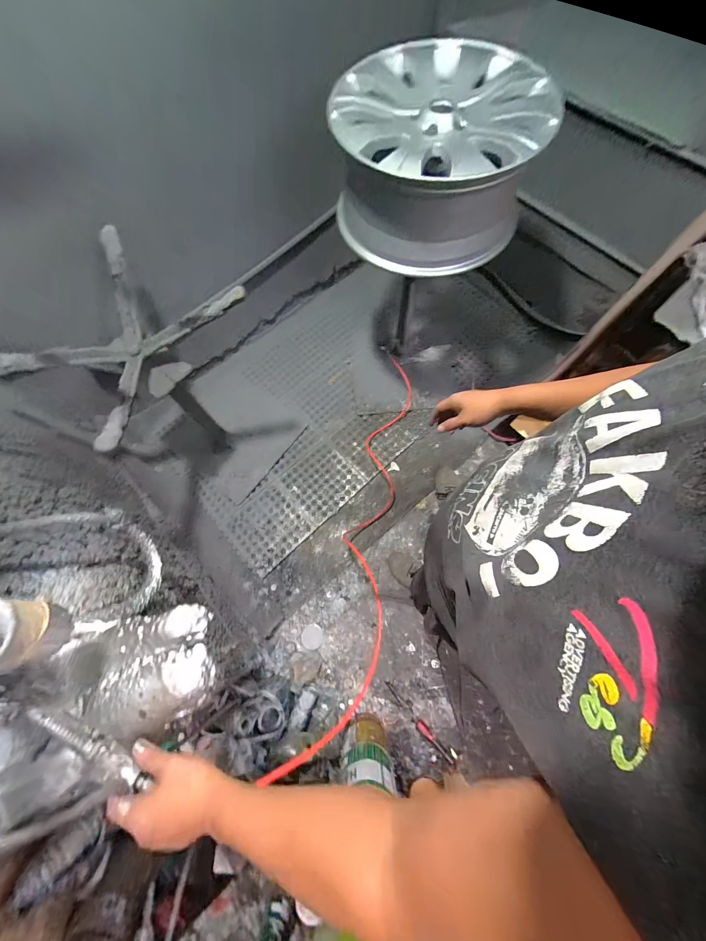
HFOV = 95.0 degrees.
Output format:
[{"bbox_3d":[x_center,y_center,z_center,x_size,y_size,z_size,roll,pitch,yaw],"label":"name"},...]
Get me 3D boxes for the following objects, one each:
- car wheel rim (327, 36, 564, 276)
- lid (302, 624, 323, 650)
[{"bbox_3d":[0.209,-0.772,0.812,0.462,0.258,0.463,15,75,7],"label":"car wheel rim"},{"bbox_3d":[-0.161,0.662,1.290,0.081,0.007,0.088,25,75,9],"label":"lid"}]

